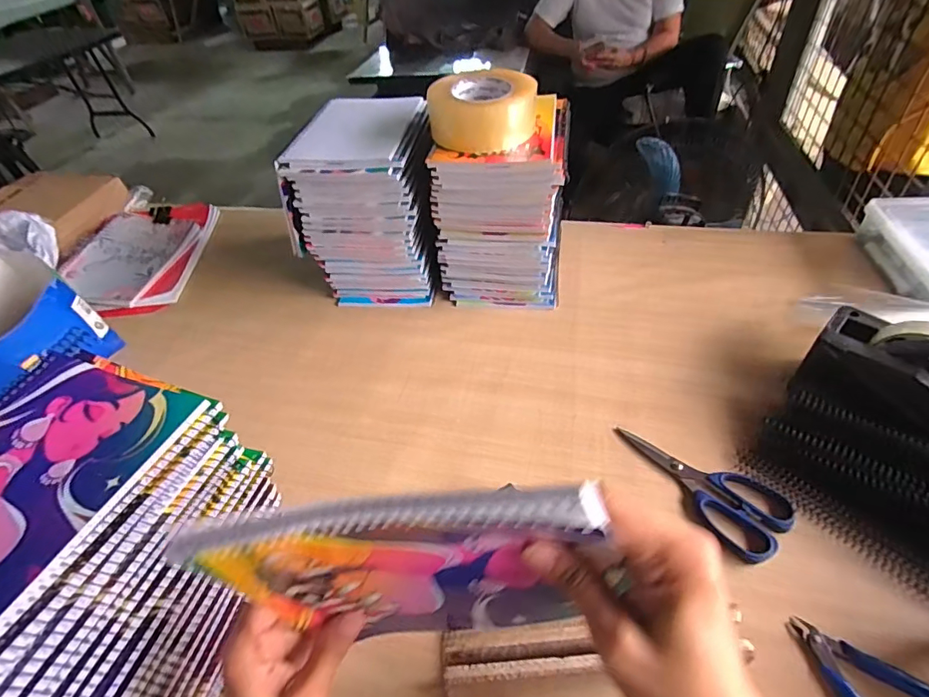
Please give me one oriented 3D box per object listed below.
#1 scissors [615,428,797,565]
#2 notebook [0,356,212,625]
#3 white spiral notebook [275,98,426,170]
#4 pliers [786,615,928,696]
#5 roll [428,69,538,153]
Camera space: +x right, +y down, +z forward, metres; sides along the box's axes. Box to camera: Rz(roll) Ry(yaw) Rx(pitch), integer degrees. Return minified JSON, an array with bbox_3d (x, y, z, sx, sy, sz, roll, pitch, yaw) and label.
[{"bbox_3d":[0.233,0.133,0.486,0.079,0.009,0.170,-35,52,-24],"label":"scissors"},{"bbox_3d":[-0.273,0.085,0.286,0.141,0.013,0.202,12,48,18],"label":"notebook"},{"bbox_3d":[-0.139,-0.303,0.658,0.163,0.015,0.195,2,48,10],"label":"white spiral notebook"},{"bbox_3d":[0.306,0.255,0.359,0.085,0.011,0.118,-27,49,-19],"label":"pliers"},{"bbox_3d":[0.021,-0.294,0.592,0.132,0.055,0.124,-2,46,5],"label":"roll"}]

